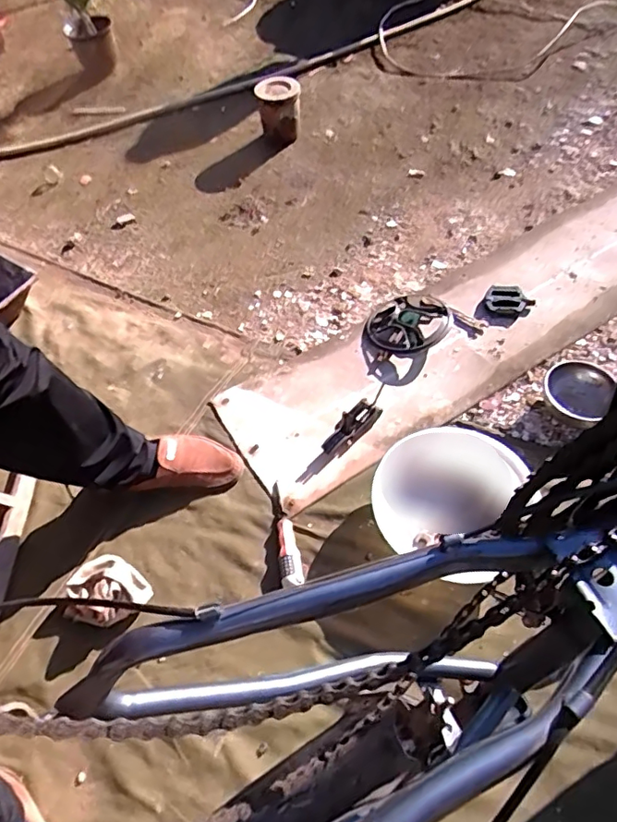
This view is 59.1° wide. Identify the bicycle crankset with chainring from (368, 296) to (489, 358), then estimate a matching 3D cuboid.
[{"bbox_3d":[0.236,-0.181,1.112,0.231,0.050,0.169,-5,57,2],"label":"bicycle crankset with chainring"}]

